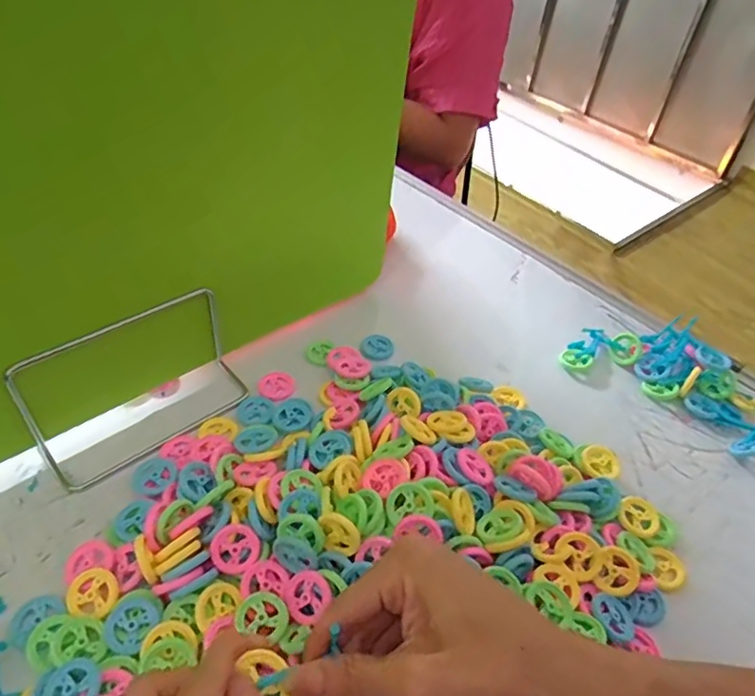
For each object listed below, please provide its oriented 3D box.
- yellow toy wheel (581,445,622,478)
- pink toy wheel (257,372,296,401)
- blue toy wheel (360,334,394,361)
[{"bbox_3d":[0.171,0.088,0.437,0.029,0.005,0.026,37,67,20],"label":"yellow toy wheel"},{"bbox_3d":[-0.085,0.032,0.482,0.029,0.005,0.029,3,45,-3],"label":"pink toy wheel"},{"bbox_3d":[-0.001,0.000,0.526,0.029,0.006,0.028,5,59,-8],"label":"blue toy wheel"}]

